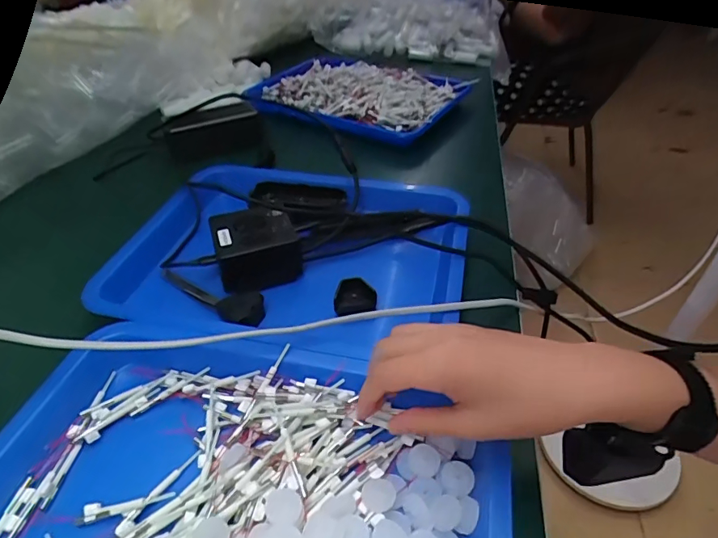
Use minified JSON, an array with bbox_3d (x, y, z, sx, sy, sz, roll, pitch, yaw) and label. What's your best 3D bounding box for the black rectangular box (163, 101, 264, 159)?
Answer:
[{"bbox_3d":[-0.192,-0.185,0.633,0.123,0.056,0.027,-12,42,-14],"label":"black rectangular box"}]

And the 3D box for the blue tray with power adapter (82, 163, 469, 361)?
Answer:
[{"bbox_3d":[-0.056,-0.009,0.472,0.314,0.077,0.251,6,41,7],"label":"blue tray with power adapter"}]

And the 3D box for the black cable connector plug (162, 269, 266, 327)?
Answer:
[{"bbox_3d":[-0.134,0.017,0.440,0.134,0.015,0.040,26,47,27],"label":"black cable connector plug"}]

